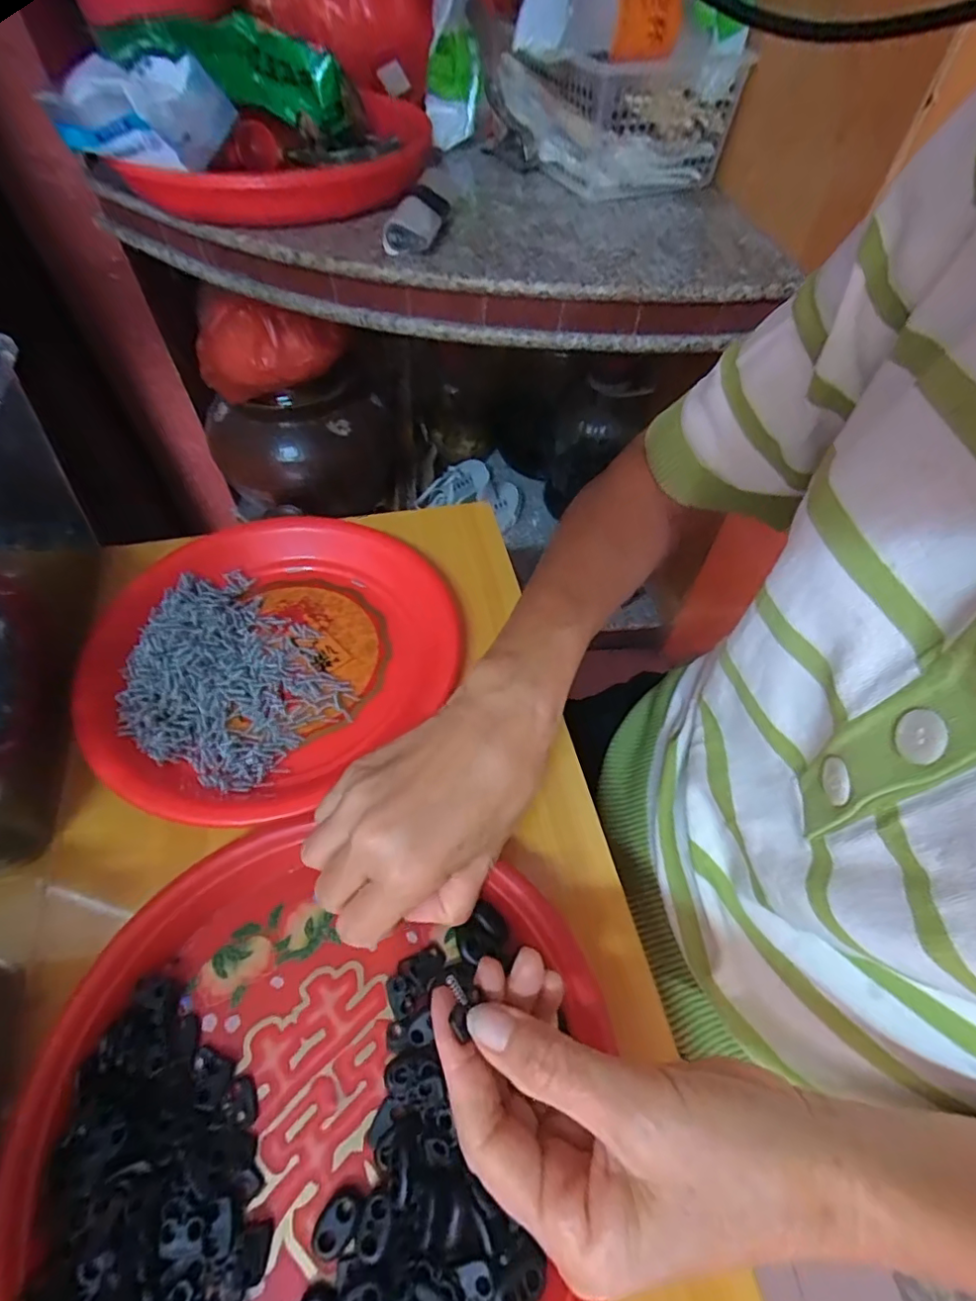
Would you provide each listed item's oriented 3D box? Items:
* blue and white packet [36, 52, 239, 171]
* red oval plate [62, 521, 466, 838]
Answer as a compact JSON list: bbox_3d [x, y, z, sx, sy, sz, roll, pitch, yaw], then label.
[{"bbox_3d":[-0.310,-0.482,0.496,0.158,0.068,0.072,26,58,15],"label":"blue and white packet"},{"bbox_3d":[-0.138,-0.006,0.371,0.208,0.027,0.232,38,62,22],"label":"red oval plate"}]

